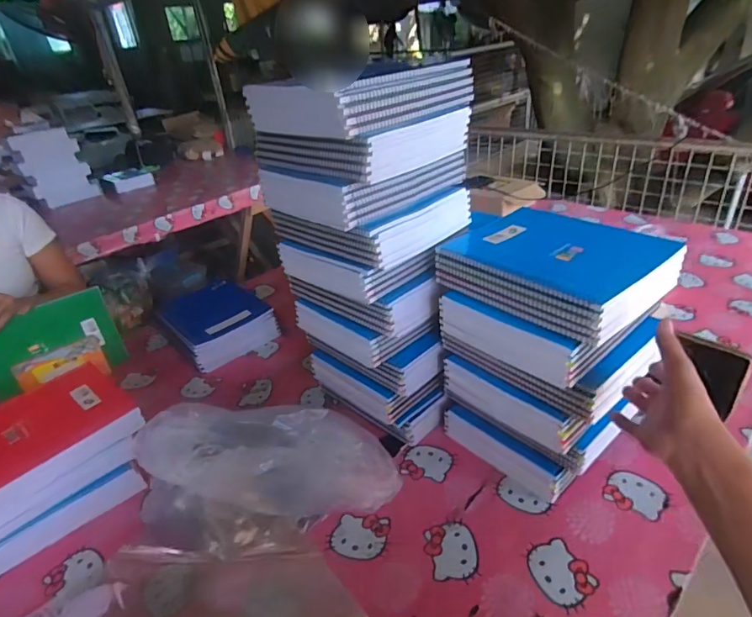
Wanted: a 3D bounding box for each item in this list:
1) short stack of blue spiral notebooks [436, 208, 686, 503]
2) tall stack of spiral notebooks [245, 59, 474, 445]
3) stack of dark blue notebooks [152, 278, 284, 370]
[{"bbox_3d":[0.253,0.069,0.716,0.221,0.349,0.261,-28,37,-33],"label":"short stack of blue spiral notebooks"},{"bbox_3d":[0.007,-0.084,0.772,0.236,0.505,0.225,20,39,37],"label":"tall stack of spiral notebooks"},{"bbox_3d":[-0.393,0.032,1.169,0.224,0.088,0.265,-27,36,-30],"label":"stack of dark blue notebooks"}]

